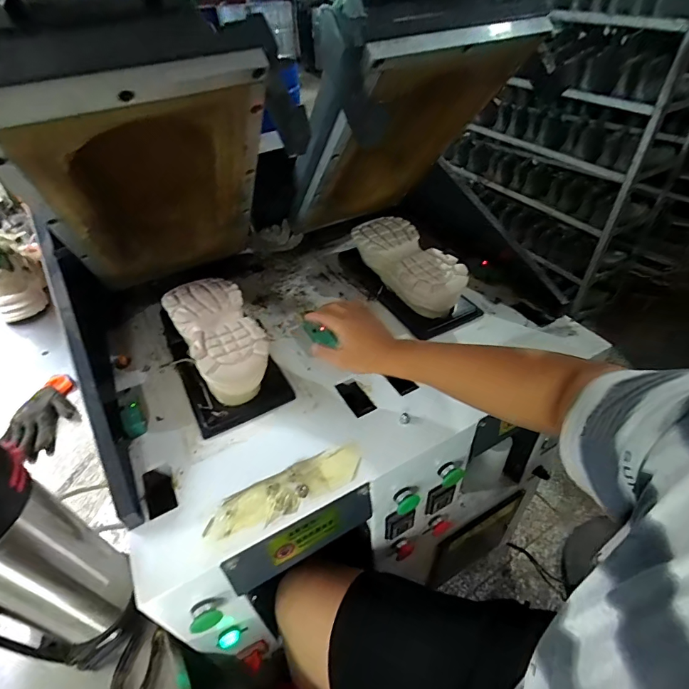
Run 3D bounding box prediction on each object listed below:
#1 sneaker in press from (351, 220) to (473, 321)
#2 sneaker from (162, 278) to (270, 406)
[{"bbox_3d":[0.115,-0.143,0.787,0.110,0.099,0.279,-21,46,-19],"label":"sneaker in press"},{"bbox_3d":[-0.203,-0.018,0.677,0.122,0.084,0.281,-25,48,-22],"label":"sneaker"}]

